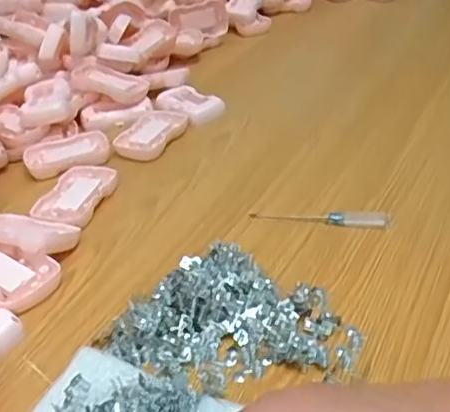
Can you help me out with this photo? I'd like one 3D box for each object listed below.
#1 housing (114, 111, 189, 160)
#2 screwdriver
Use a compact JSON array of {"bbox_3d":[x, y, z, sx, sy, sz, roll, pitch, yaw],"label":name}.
[{"bbox_3d":[-0.081,-0.081,0.653,0.054,0.017,0.089,12,39,24],"label":"housing"},{"bbox_3d":[0.081,0.008,0.505,0.118,0.014,0.008,5,36,15],"label":"screwdriver"}]

